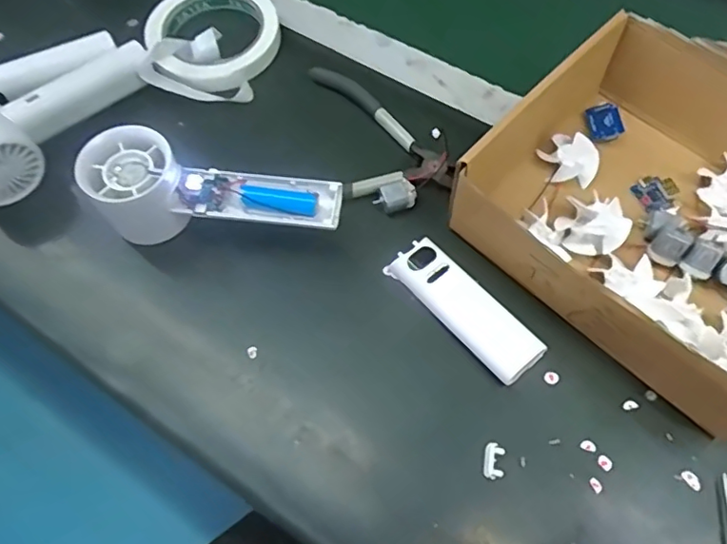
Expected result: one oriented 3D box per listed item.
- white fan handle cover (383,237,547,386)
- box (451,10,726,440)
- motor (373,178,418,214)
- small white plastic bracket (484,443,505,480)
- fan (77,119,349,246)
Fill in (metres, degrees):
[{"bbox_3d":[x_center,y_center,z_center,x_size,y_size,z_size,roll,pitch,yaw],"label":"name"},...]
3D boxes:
[{"bbox_3d":[0.063,0.021,0.356,0.037,0.014,0.103,-40,70,-18],"label":"white fan handle cover"},{"bbox_3d":[0.191,-0.040,0.349,0.208,0.076,0.186,40,70,18],"label":"box"},{"bbox_3d":[0.021,-0.051,0.389,0.027,0.013,0.018,-19,65,-9],"label":"motor"},{"bbox_3d":[0.073,0.105,0.320,0.011,0.004,0.019,7,64,6],"label":"small white plastic bracket"},{"bbox_3d":[-0.092,-0.051,0.367,0.154,0.059,0.057,1,63,1],"label":"fan"}]

